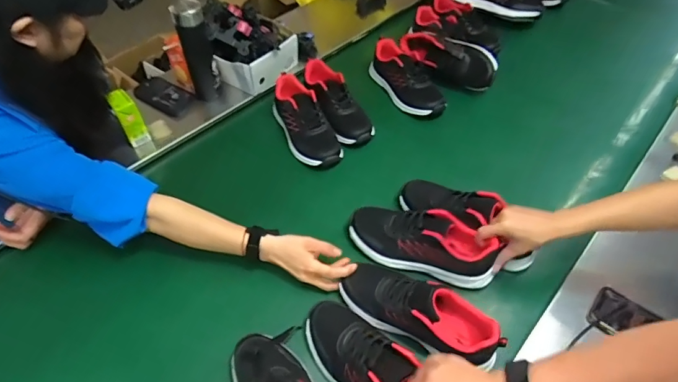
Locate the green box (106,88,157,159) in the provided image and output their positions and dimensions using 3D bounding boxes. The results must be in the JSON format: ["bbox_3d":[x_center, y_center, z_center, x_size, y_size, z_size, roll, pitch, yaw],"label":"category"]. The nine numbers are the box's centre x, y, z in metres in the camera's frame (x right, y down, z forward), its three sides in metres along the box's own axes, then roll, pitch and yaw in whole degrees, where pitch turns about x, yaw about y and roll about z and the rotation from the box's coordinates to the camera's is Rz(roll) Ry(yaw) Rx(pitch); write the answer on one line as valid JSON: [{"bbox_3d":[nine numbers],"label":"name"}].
[{"bbox_3d":[-0.448,-0.145,0.902,0.042,0.138,0.067,-29,58,-22],"label":"green box"}]

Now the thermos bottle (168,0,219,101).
[{"bbox_3d":[-0.327,-0.325,0.952,0.068,0.218,0.064,-16,54,-14],"label":"thermos bottle"}]

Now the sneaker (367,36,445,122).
[{"bbox_3d":[0.169,-0.284,1.059,0.100,0.093,0.250,-21,55,-17],"label":"sneaker"}]

